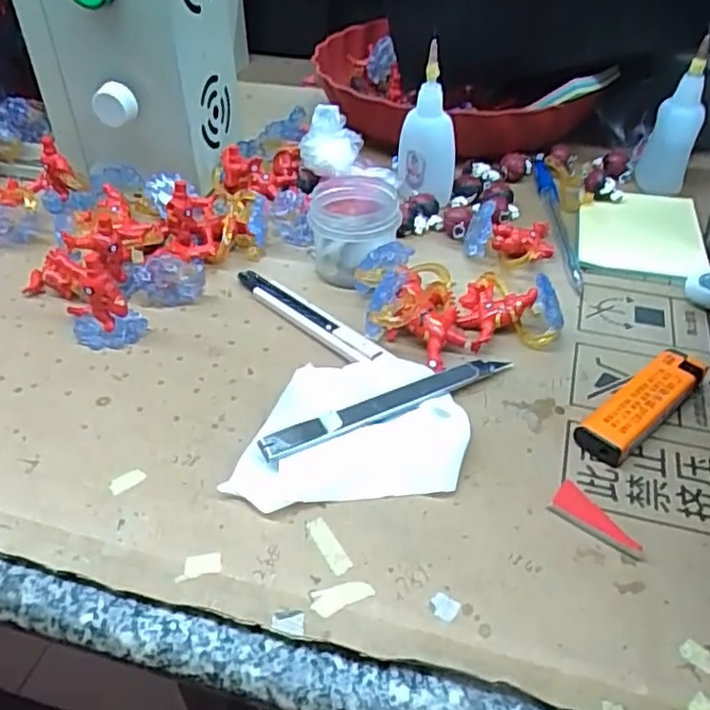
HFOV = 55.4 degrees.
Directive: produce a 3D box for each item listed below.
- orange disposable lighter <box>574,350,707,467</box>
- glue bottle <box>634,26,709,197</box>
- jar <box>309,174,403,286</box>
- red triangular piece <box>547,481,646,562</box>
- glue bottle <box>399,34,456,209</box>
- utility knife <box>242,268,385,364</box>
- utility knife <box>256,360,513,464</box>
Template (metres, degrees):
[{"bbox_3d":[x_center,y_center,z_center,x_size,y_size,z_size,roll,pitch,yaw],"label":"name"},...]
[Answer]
[{"bbox_3d":[0.136,0.023,0.319,0.083,0.014,0.023,-31,48,-31],"label":"orange disposable lighter"},{"bbox_3d":[0.221,-0.161,0.465,0.032,0.099,0.025,14,42,17],"label":"glue bottle"},{"bbox_3d":[0.000,-0.073,0.401,0.050,0.046,0.053,0,40,0],"label":"jar"},{"bbox_3d":[0.098,0.066,0.271,0.038,0.006,0.016,28,48,30],"label":"red triangular piece"},{"bbox_3d":[0.048,-0.145,0.447,0.037,0.091,0.023,1,40,2],"label":"glue bottle"},{"bbox_3d":[-0.029,-0.023,0.377,0.014,0.012,0.119,-28,47,-29],"label":"utility knife"},{"bbox_3d":[0.019,0.023,0.318,0.133,0.013,0.013,-20,44,-22],"label":"utility knife"}]

